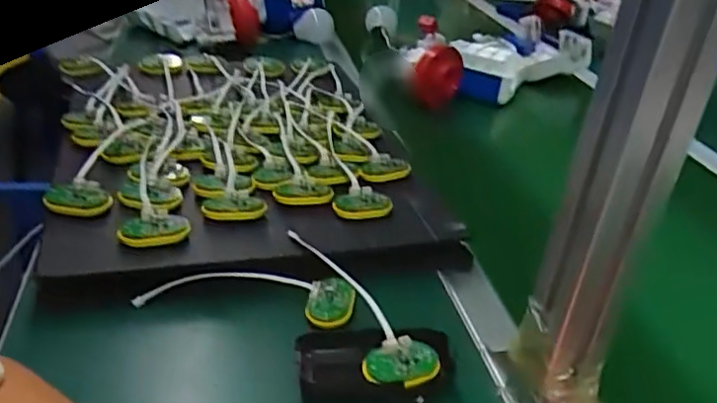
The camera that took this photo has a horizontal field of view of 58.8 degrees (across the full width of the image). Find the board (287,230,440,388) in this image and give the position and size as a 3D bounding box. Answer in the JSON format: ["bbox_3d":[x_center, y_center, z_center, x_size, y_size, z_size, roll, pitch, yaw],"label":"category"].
[{"bbox_3d":[0.000,0.073,0.492,0.052,0.032,0.170,-11,34,-27],"label":"board"}]

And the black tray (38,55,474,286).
[{"bbox_3d":[-0.140,-0.064,0.716,0.355,0.061,0.492,-4,32,-17],"label":"black tray"}]

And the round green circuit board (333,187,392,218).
[{"bbox_3d":[0.004,0.002,0.593,0.052,0.015,0.037,-7,32,-21],"label":"round green circuit board"}]

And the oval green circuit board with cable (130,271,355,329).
[{"bbox_3d":[-0.089,0.077,0.499,0.168,0.030,0.042,5,30,-2],"label":"oval green circuit board with cable"}]

